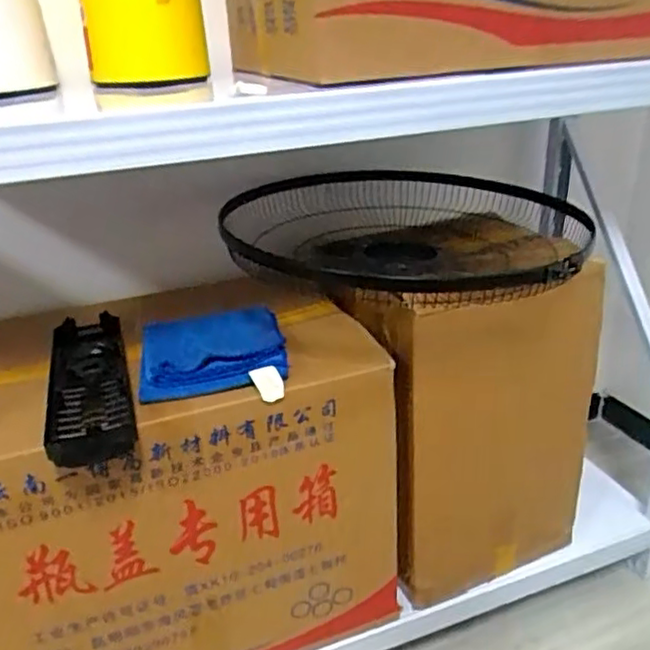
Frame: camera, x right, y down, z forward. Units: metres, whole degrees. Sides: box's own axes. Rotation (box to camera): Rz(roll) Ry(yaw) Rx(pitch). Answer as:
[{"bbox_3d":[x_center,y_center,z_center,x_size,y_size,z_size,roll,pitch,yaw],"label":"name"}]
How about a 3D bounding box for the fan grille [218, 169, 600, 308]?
[{"bbox_3d":[0.109,-0.138,0.920,0.476,0.089,0.523,-5,26,-3],"label":"fan grille"}]

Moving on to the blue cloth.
[{"bbox_3d":[-0.147,0.028,0.837,0.178,0.027,0.192,-7,26,-8],"label":"blue cloth"}]

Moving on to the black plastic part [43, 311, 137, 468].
[{"bbox_3d":[-0.295,0.067,0.800,0.094,0.027,0.361,-12,27,-16],"label":"black plastic part"}]

